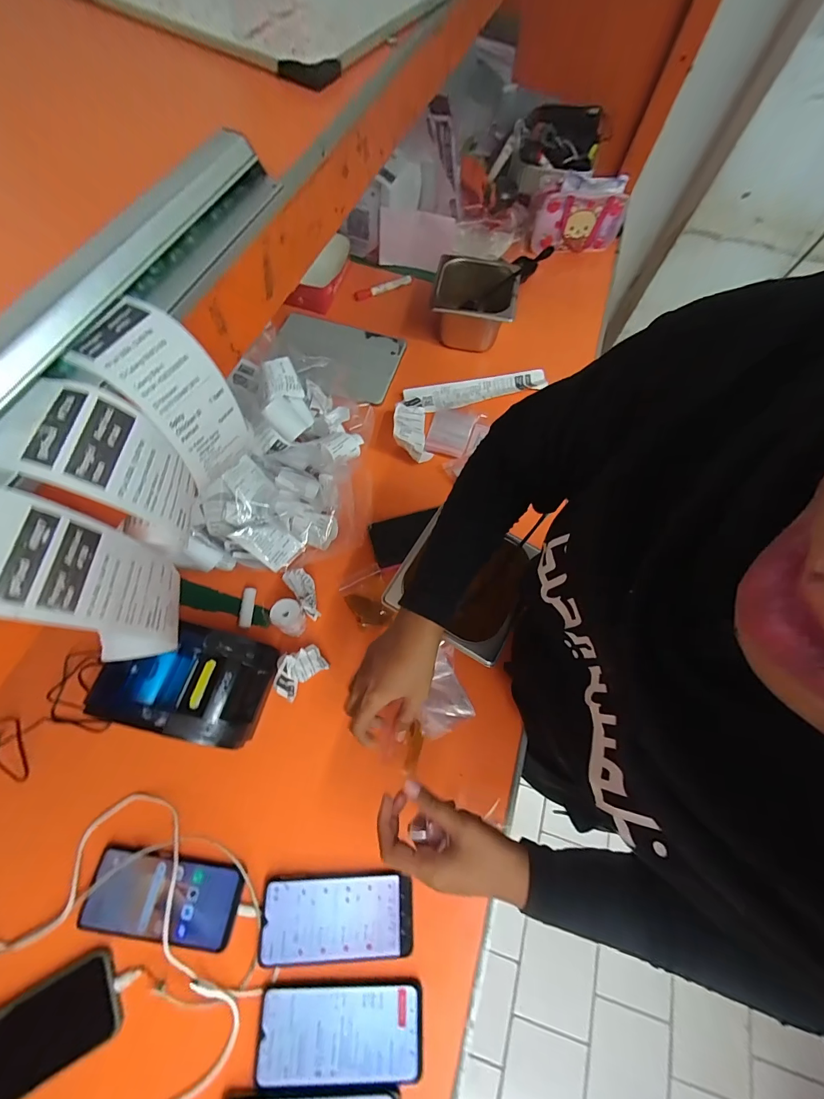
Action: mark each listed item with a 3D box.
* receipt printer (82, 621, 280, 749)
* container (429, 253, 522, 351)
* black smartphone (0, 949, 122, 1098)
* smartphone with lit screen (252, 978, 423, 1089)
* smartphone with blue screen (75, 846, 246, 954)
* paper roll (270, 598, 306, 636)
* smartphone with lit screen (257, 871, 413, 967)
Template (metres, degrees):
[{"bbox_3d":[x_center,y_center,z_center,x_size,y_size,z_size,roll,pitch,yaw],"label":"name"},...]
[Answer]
[{"bbox_3d":[-0.268,0.164,0.484,0.162,0.104,0.122,13,66,3],"label":"receipt printer"},{"bbox_3d":[0.126,-0.498,0.800,0.155,0.101,0.176,9,65,0],"label":"container"},{"bbox_3d":[-0.383,0.490,0.384,0.161,0.008,0.077,-24,69,-13],"label":"black smartphone"},{"bbox_3d":[-0.073,0.495,0.397,0.165,0.012,0.076,0,66,-3],"label":"smartphone with lit screen"},{"bbox_3d":[-0.280,0.390,0.433,0.164,0.008,0.077,10,66,2],"label":"smartphone with blue screen"},{"bbox_3d":[-0.170,0.096,0.543,0.045,0.047,0.039,35,69,12],"label":"paper roll"},{"bbox_3d":[-0.084,0.410,0.431,0.165,0.008,0.074,0,66,-3],"label":"smartphone with lit screen"}]

